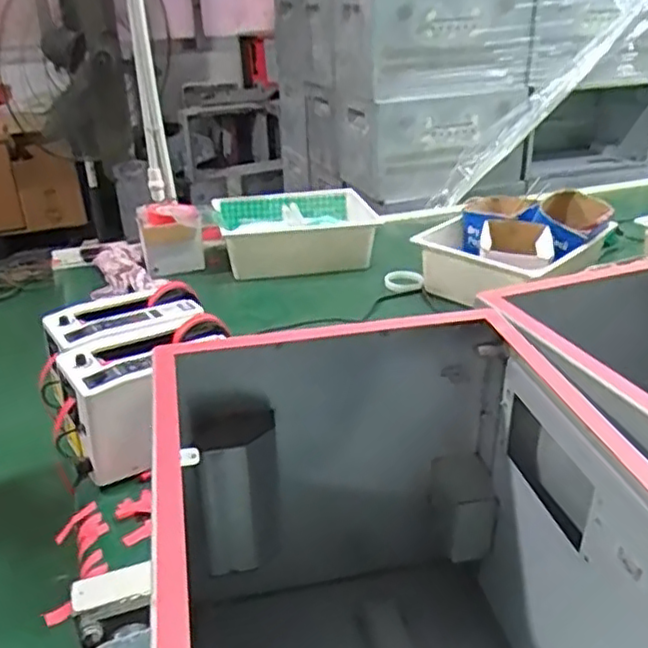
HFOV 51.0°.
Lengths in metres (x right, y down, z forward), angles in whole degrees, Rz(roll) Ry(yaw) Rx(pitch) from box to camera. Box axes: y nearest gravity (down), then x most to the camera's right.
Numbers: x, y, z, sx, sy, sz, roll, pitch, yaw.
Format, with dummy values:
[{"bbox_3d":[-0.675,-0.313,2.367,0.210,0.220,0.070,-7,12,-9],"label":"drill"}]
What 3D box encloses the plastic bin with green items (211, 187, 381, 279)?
[{"bbox_3d":[-0.065,-0.228,1.642,0.376,0.114,0.320,-5,27,-7],"label":"plastic bin with green items"}]

